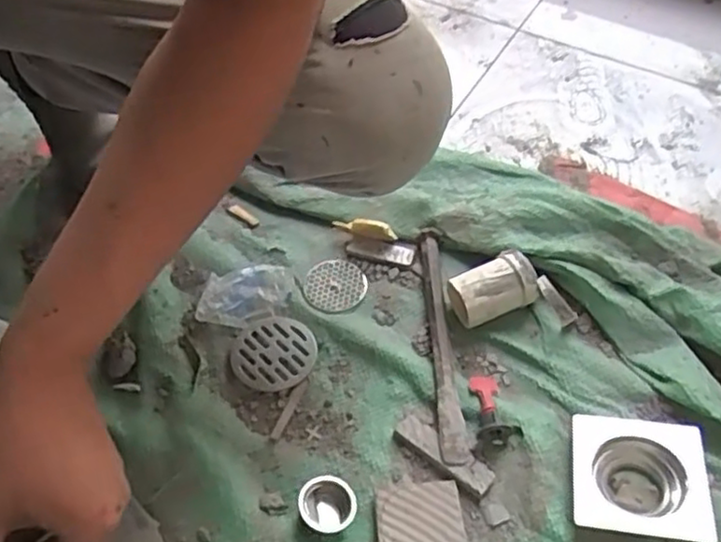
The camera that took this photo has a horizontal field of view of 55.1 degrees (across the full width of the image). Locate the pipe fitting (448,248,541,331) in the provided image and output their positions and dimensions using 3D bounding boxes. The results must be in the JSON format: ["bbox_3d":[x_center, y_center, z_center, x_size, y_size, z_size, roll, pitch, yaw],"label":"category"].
[{"bbox_3d":[0.124,0.018,0.650,0.075,0.045,0.054,-19,56,-10],"label":"pipe fitting"}]

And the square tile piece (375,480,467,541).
[{"bbox_3d":[0.048,0.202,0.545,0.069,0.009,0.070,1,46,-10],"label":"square tile piece"}]

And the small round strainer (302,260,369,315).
[{"bbox_3d":[-0.026,0.015,0.698,0.063,0.006,0.060,-2,54,2],"label":"small round strainer"}]

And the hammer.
[{"bbox_3d":[0.059,0.077,0.631,0.067,0.019,0.249,-8,54,-2],"label":"hammer"}]

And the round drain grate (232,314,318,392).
[{"bbox_3d":[-0.083,0.076,0.652,0.076,0.004,0.077,-2,54,2],"label":"round drain grate"}]

